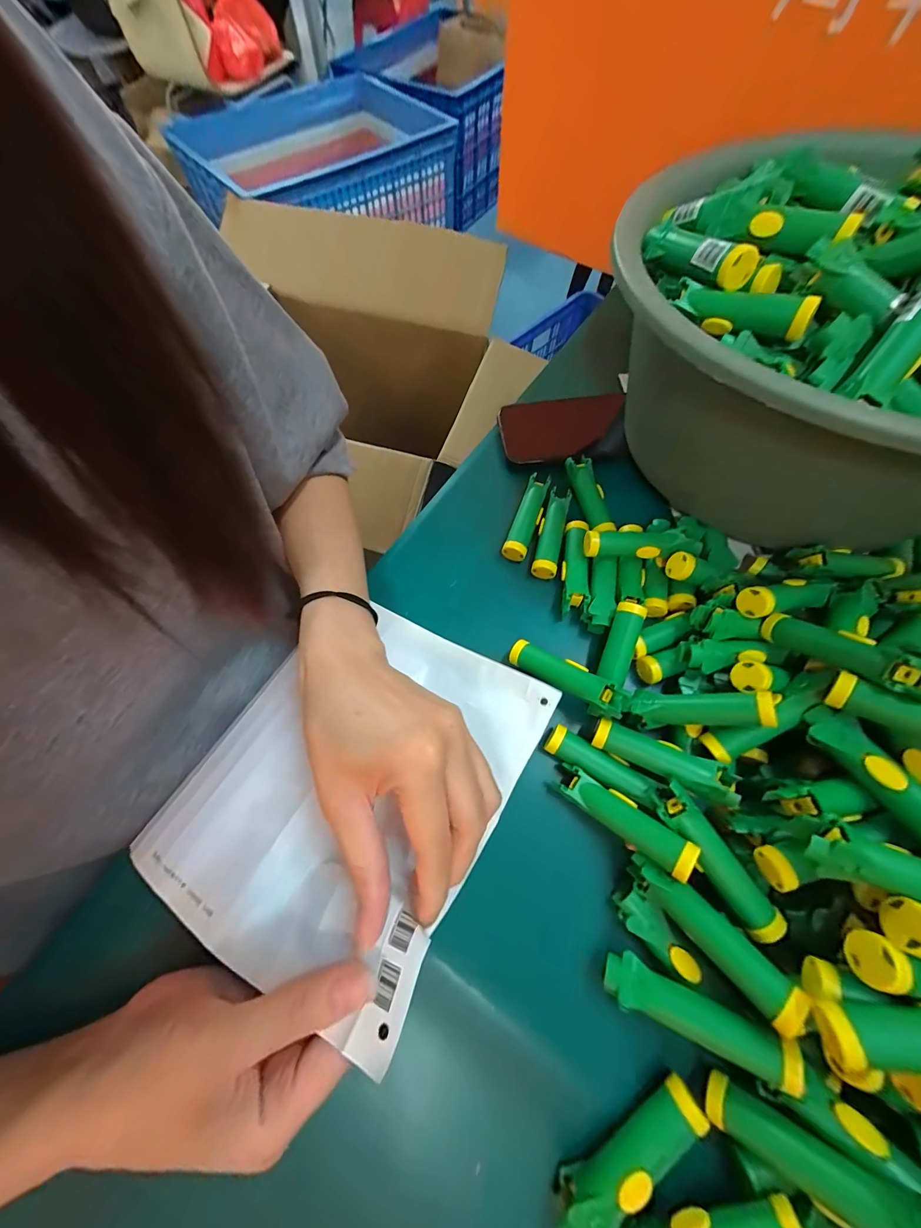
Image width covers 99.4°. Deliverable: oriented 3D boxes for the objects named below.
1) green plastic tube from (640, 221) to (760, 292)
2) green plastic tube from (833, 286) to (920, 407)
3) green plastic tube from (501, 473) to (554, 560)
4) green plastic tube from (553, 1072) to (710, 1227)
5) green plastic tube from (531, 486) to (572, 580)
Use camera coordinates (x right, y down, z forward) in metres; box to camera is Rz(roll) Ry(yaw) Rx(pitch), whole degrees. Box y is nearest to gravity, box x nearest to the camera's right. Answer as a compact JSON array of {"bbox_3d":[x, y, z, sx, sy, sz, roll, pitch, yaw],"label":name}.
[{"bbox_3d":[0.142,-0.218,0.236,0.021,0.019,0.075,-18,54,-7],"label":"green plastic tube"},{"bbox_3d":[0.214,-0.133,0.185,0.021,0.015,0.069,38,109,15],"label":"green plastic tube"},{"bbox_3d":[0.056,-0.080,0.326,0.019,0.018,0.075,20,69,9],"label":"green plastic tube"},{"bbox_3d":[0.078,0.253,0.181,0.079,0.021,0.019,-37,72,-14],"label":"green plastic tube"},{"bbox_3d":[0.074,-0.066,0.319,0.019,0.018,0.074,13,68,6],"label":"green plastic tube"}]

